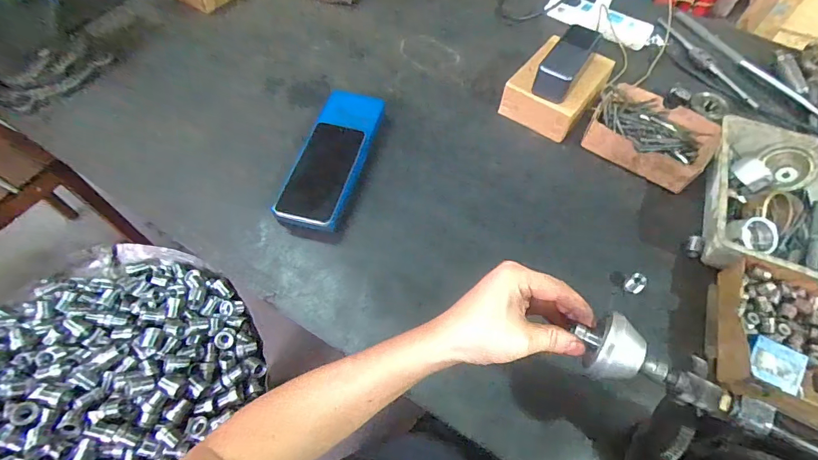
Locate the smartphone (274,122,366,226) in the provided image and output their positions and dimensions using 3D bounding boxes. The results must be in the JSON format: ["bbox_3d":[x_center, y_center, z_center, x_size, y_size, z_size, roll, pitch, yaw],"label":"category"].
[{"bbox_3d":[-0.118,-0.081,0.550,0.076,0.014,0.168,13,58,5],"label":"smartphone"}]

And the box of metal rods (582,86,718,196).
[{"bbox_3d":[0.373,-0.143,0.637,0.178,0.056,0.140,33,62,17],"label":"box of metal rods"}]

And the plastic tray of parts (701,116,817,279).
[{"bbox_3d":[0.493,-0.034,0.542,0.172,0.056,0.236,22,59,11],"label":"plastic tray of parts"}]

